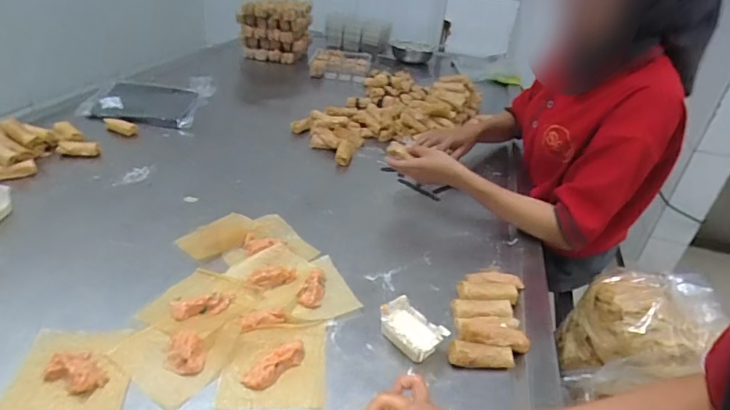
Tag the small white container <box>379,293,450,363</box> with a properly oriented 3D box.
[{"bbox_3d":[0.055,0.155,0.551,0.054,0.039,0.085,-21,41,-37],"label":"small white container"}]

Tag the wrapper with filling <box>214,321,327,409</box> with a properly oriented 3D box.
[{"bbox_3d":[-0.101,0.176,0.514,0.112,0.016,0.113,3,32,-6],"label":"wrapper with filling"}]

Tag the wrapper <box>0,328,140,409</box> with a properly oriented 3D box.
[{"bbox_3d":[-0.309,0.171,0.478,0.114,0.016,0.117,0,32,-11],"label":"wrapper"}]

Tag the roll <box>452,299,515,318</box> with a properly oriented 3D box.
[{"bbox_3d":[0.157,0.144,0.606,0.078,0.025,0.036,7,32,0],"label":"roll"}]

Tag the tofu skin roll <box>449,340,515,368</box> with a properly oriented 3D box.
[{"bbox_3d":[0.139,0.183,0.542,0.076,0.024,0.026,5,32,-2],"label":"tofu skin roll"}]

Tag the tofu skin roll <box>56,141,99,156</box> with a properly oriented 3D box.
[{"bbox_3d":[-0.553,-0.108,0.867,0.076,0.024,0.026,5,32,-4],"label":"tofu skin roll"}]

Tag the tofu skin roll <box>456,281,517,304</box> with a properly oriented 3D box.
[{"bbox_3d":[0.172,0.128,0.633,0.085,0.023,0.035,5,32,-2],"label":"tofu skin roll"}]

